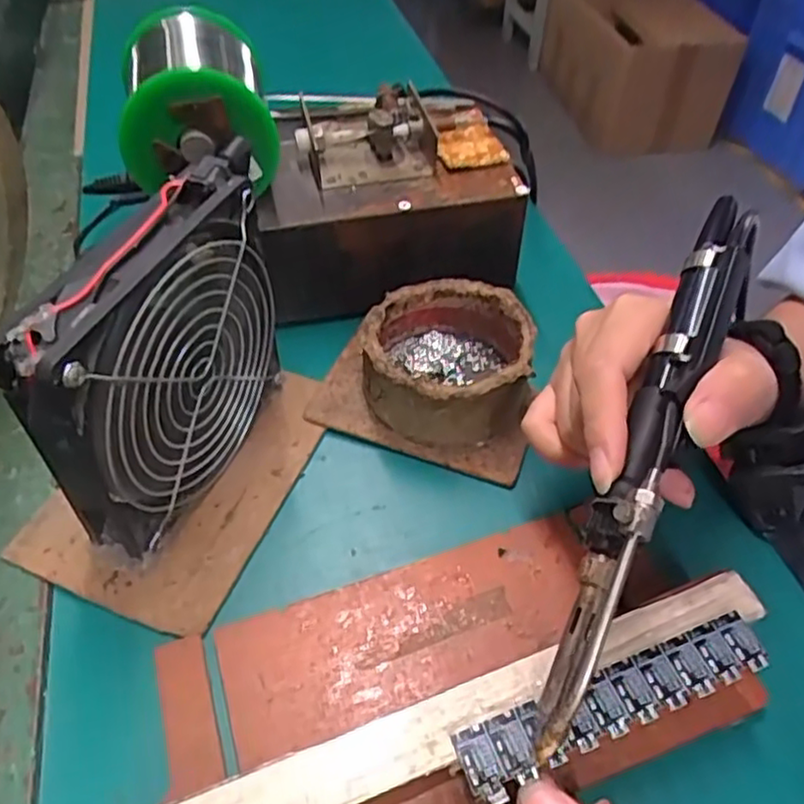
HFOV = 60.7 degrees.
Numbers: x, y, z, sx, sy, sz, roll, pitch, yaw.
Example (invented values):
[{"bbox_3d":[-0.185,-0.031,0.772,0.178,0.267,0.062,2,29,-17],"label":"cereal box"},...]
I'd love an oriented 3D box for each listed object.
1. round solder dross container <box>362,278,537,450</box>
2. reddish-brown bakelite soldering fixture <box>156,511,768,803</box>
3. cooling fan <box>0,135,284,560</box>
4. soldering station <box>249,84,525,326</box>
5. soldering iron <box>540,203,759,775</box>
[{"bbox_3d":[0.024,-0.020,0.347,0.079,0.044,0.083,0,49,-1],"label":"round solder dross container"},{"bbox_3d":[0.014,0.095,0.245,0.207,0.036,0.101,-14,51,-13],"label":"reddish-brown bakelite soldering fixture"},{"bbox_3d":[-0.092,-0.014,0.281,0.027,0.129,0.120,19,52,15],"label":"cooling fan"},{"bbox_3d":[-0.013,-0.119,0.399,0.145,0.083,0.110,-7,50,-7],"label":"soldering station"},{"bbox_3d":[0.083,0.012,0.226,0.020,0.022,0.200,21,72,16],"label":"soldering iron"}]

